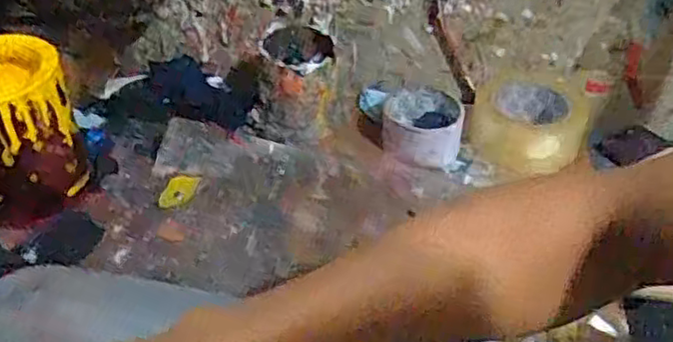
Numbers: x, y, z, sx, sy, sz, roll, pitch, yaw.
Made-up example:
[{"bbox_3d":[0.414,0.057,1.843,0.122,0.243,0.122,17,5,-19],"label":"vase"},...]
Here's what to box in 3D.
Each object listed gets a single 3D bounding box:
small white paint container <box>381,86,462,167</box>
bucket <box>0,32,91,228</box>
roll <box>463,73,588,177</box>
[{"bbox_3d":[0.089,-0.045,0.713,0.081,0.048,0.083,0,39,0],"label":"small white paint container"},{"bbox_3d":[-0.295,-0.034,0.612,0.105,0.141,0.116,-19,44,-25],"label":"bucket"},{"bbox_3d":[0.204,-0.058,0.734,0.117,0.064,0.110,10,40,11],"label":"roll"}]

